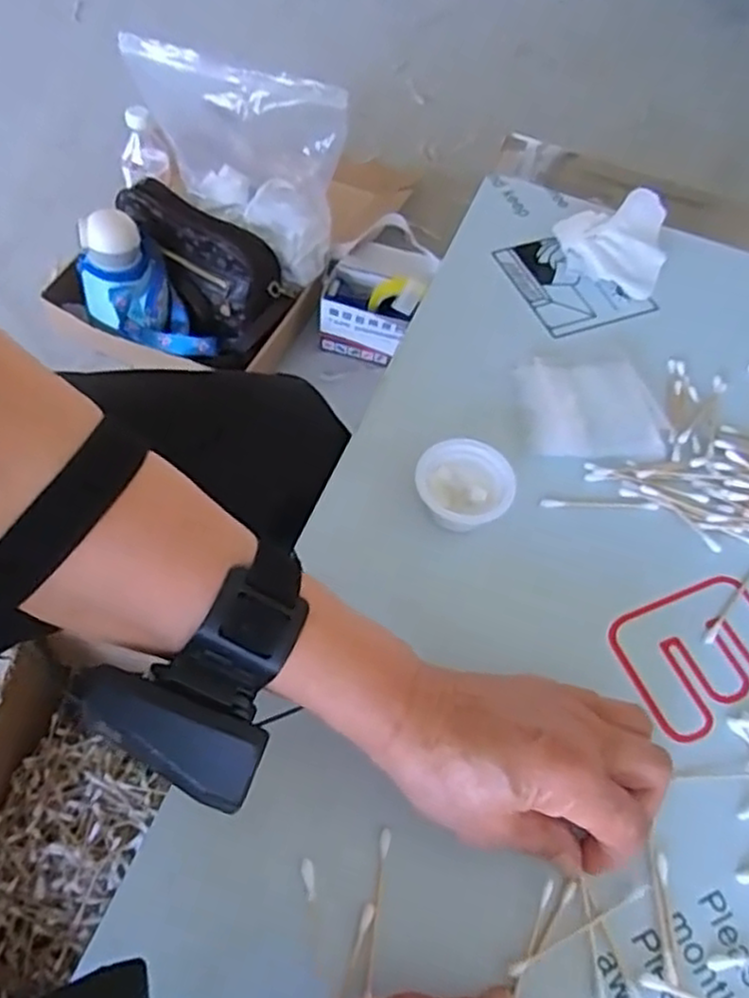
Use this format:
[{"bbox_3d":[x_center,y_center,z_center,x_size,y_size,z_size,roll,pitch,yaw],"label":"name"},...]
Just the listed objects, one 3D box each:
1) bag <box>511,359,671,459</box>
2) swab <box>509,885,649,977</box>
[{"bbox_3d":[0.138,-0.058,0.456,0.084,0.010,0.072,0,59,-4],"label":"bag"},{"bbox_3d":[0.088,0.186,0.308,0.072,0.007,0.005,-17,62,-20],"label":"swab"}]

